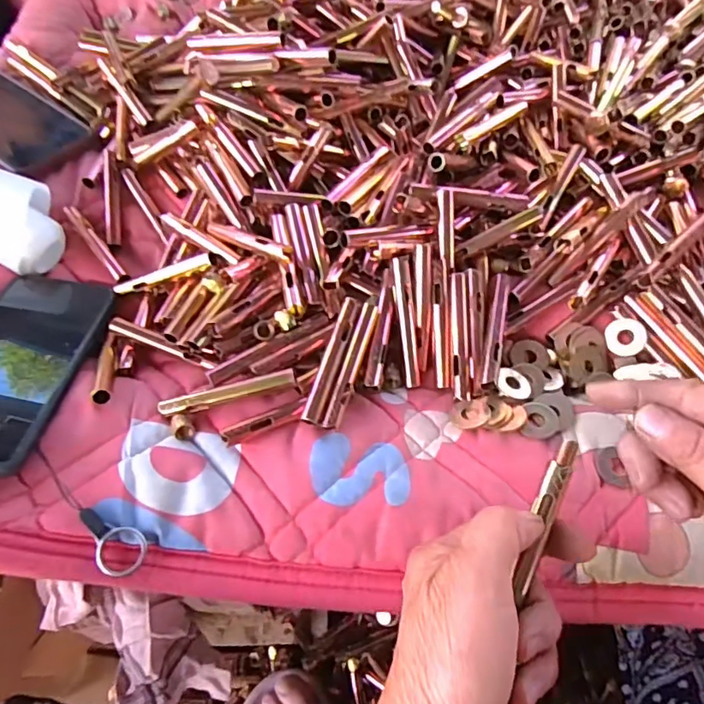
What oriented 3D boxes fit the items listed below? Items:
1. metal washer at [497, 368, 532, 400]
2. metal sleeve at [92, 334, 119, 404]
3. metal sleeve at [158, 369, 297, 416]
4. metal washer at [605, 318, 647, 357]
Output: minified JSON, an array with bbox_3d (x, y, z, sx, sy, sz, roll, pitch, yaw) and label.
[{"bbox_3d":[0.103,0.020,0.339,0.023,0.004,0.023,6,54,-8],"label":"metal washer"},{"bbox_3d":[-0.157,0.011,0.343,0.011,0.010,0.066,-15,35,-8],"label":"metal sleeve"},{"bbox_3d":[-0.078,0.025,0.325,0.075,0.008,0.008,-15,60,-8],"label":"metal sleeve"},{"bbox_3d":[0.181,-0.010,0.354,0.024,0.004,0.025,1,92,23],"label":"metal washer"}]

